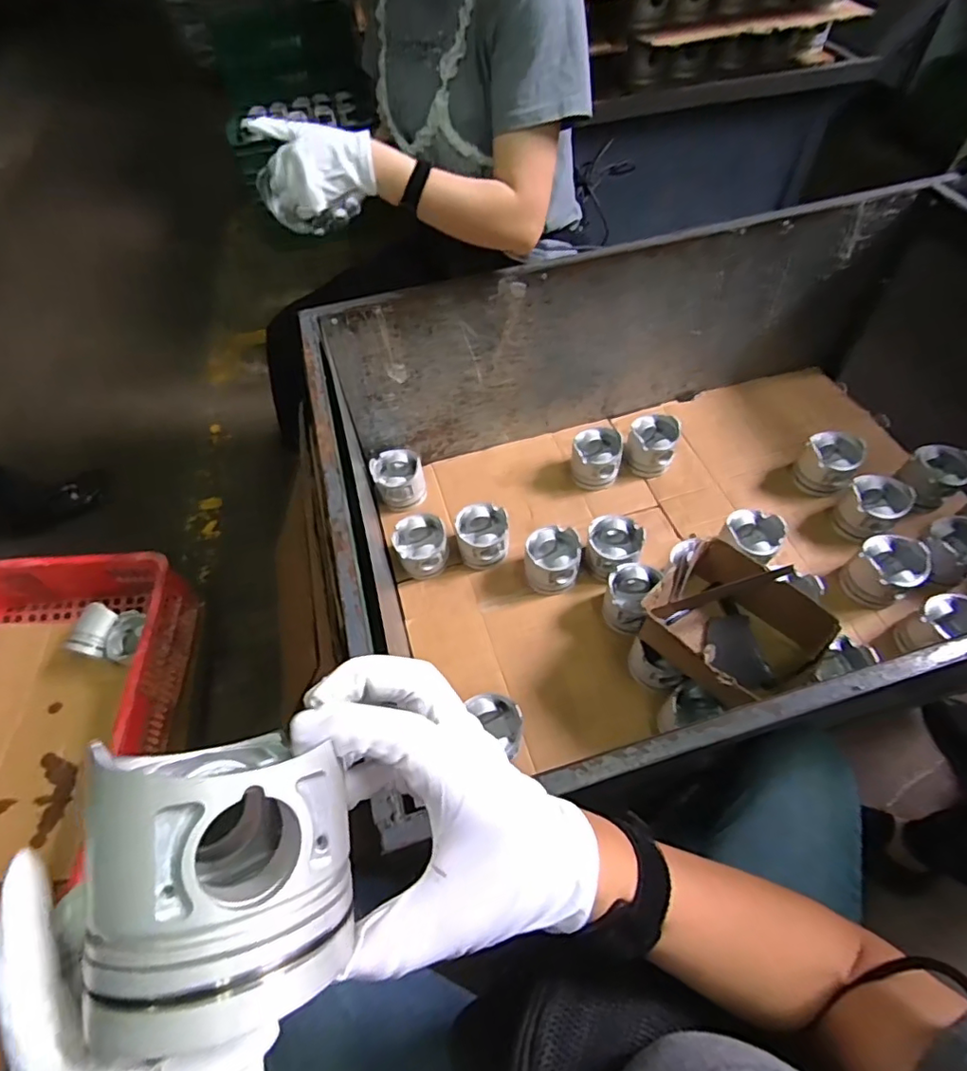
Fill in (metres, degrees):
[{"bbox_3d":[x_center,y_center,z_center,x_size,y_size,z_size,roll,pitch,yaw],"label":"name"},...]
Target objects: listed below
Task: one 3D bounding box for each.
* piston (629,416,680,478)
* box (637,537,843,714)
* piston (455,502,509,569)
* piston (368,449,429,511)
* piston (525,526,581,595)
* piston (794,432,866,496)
[{"bbox_3d":[0.323,-0.173,1.082,0.093,0.082,0.094,16,59,14],"label":"piston"},{"bbox_3d":[0.339,0.127,0.769,0.180,0.094,0.201,-35,61,-18],"label":"box"},{"bbox_3d":[0.001,0.002,0.983,0.089,0.077,0.088,-2,56,3],"label":"piston"},{"bbox_3d":[-0.160,-0.106,1.063,0.089,0.074,0.095,-2,56,3],"label":"piston"},{"bbox_3d":[0.116,0.040,0.947,0.092,0.080,0.097,2,56,6],"label":"piston"},{"bbox_3d":[0.618,-0.129,1.005,0.095,0.073,0.110,30,63,22],"label":"piston"}]

